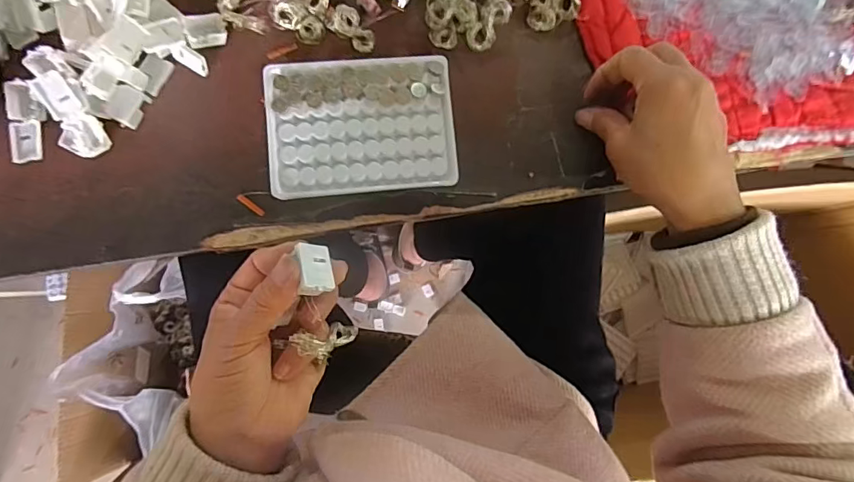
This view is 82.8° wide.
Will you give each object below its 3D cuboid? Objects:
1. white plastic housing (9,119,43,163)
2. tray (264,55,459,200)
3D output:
[{"bbox_3d":[-0.274,-0.068,0.332,0.019,0.005,0.029,-2,86,-5],"label":"white plastic housing"},{"bbox_3d":[-0.046,-0.082,0.350,0.129,0.017,0.094,-5,86,-5],"label":"tray"}]

